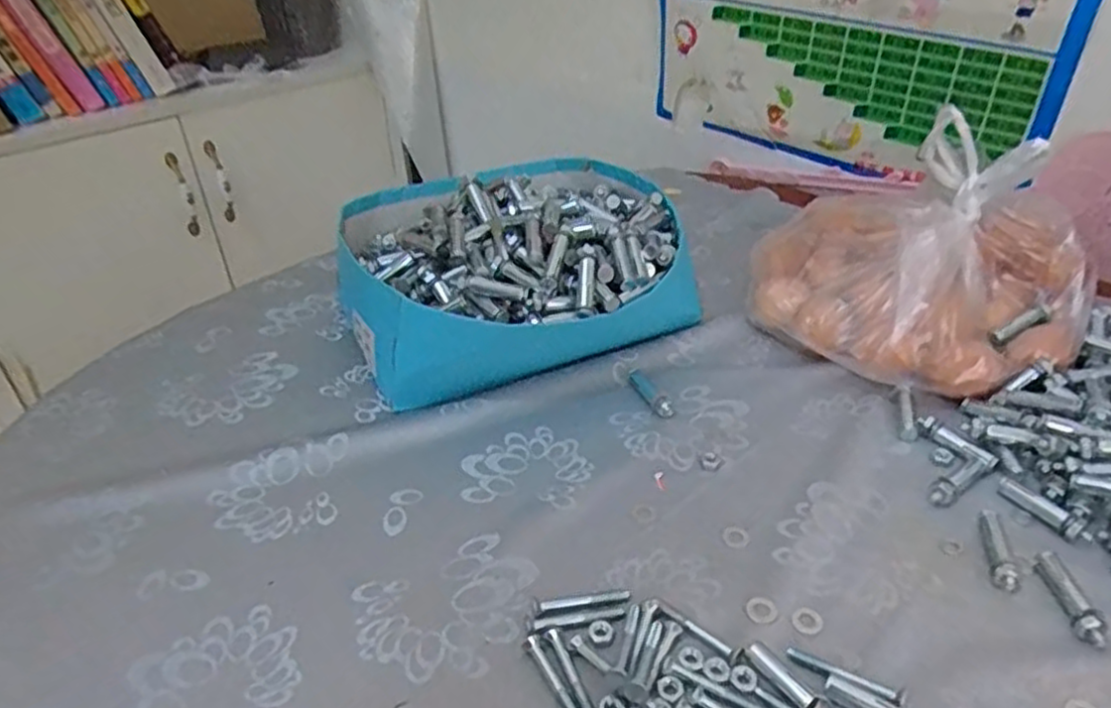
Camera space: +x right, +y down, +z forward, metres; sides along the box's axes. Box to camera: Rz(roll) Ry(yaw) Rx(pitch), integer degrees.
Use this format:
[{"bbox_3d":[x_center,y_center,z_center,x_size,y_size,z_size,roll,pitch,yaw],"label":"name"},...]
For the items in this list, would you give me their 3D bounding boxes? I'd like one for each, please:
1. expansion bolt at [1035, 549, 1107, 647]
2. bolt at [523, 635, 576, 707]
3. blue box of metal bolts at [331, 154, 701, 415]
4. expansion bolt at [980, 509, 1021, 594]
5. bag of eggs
[{"bbox_3d":[0.278,0.129,0.398,0.015,0.010,0.059,0,36,4],"label":"expansion bolt"},{"bbox_3d":[0.000,0.165,0.367,0.007,0.007,0.054,-21,39,-23],"label":"bolt"},{"bbox_3d":[-0.039,-0.084,0.635,0.278,0.113,0.282,-13,37,-13],"label":"blue box of metal bolts"},{"bbox_3d":[0.259,0.112,0.427,0.015,0.011,0.060,10,37,17],"label":"expansion bolt"},{"bbox_3d":[0.271,-0.070,0.552,0.240,0.156,0.150,16,40,24],"label":"bag of eggs"}]

